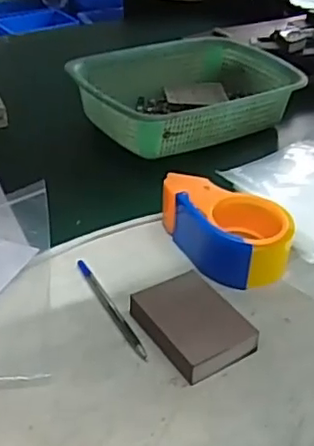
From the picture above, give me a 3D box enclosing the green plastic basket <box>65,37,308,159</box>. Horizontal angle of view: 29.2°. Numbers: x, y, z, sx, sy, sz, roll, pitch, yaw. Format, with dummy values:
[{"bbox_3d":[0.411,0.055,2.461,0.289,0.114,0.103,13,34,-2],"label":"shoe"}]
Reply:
[{"bbox_3d":[0.035,-0.183,0.854,0.295,0.077,0.210,-23,41,-29],"label":"green plastic basket"}]

